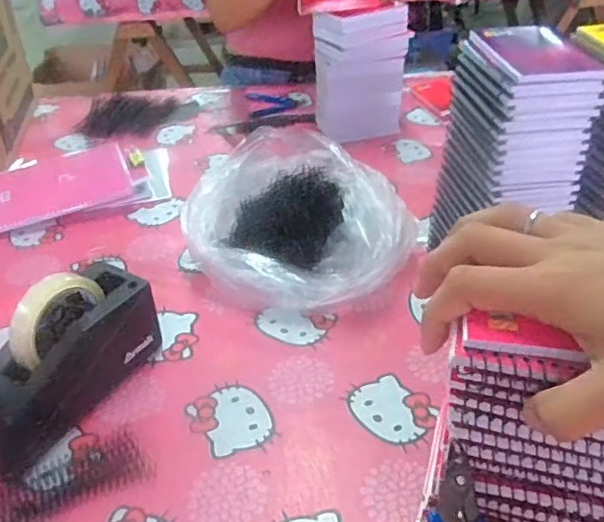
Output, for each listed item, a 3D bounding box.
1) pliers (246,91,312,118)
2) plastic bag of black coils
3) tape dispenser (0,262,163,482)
[{"bbox_3d":[-0.050,-0.318,1.183,0.124,0.016,0.080,-19,41,-23],"label":"pliers"},{"bbox_3d":[-0.002,-0.063,0.766,0.266,0.119,0.265,3,37,5],"label":"plastic bag of black coils"},{"bbox_3d":[-0.234,0.094,0.571,0.080,0.112,0.204,21,42,26],"label":"tape dispenser"}]

